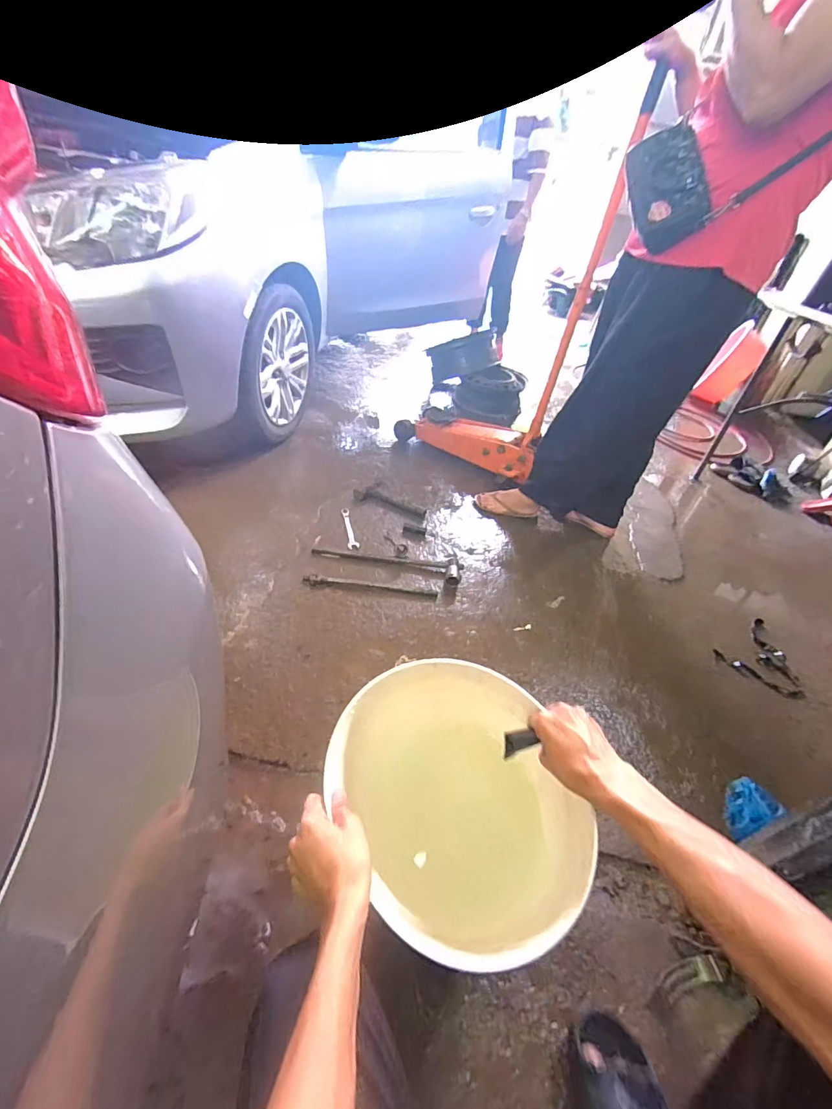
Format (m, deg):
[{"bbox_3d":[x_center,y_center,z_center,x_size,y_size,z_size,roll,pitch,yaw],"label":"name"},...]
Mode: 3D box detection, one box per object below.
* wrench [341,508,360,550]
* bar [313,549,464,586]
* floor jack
[{"bbox_3d":[-0.221,-0.086,1.489,0.036,0.009,0.221,-6,42,-17],"label":"wrench"},{"bbox_3d":[-0.084,0.019,1.383,0.457,0.033,0.085,10,39,1],"label":"bar"},{"bbox_3d":[0.271,-0.791,1.491,0.582,1.075,0.242,31,44,25],"label":"floor jack"}]

